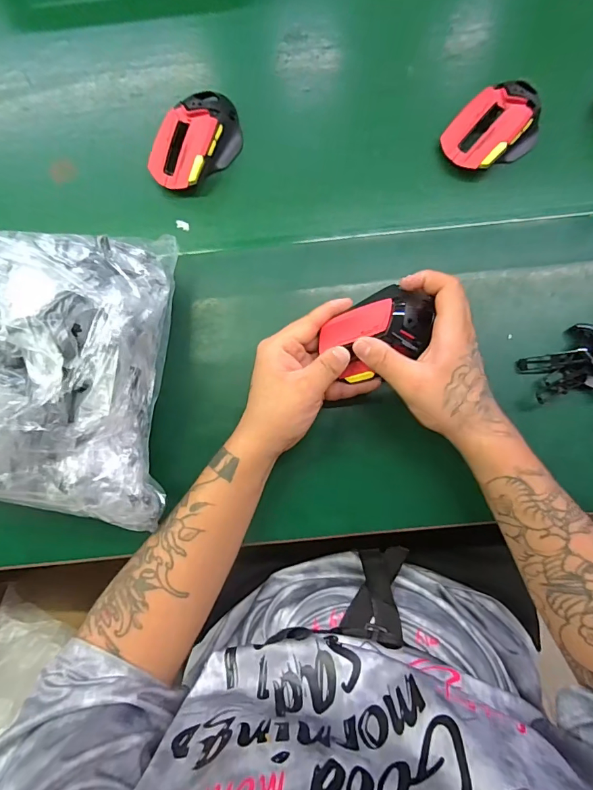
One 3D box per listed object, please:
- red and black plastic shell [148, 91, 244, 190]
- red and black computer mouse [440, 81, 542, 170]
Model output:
[{"bbox_3d":[-0.103,-0.265,0.439,0.065,0.035,0.112,36,85,5],"label":"red and black plastic shell"},{"bbox_3d":[0.203,-0.272,0.428,0.094,0.031,0.071,-39,84,-4],"label":"red and black computer mouse"}]

